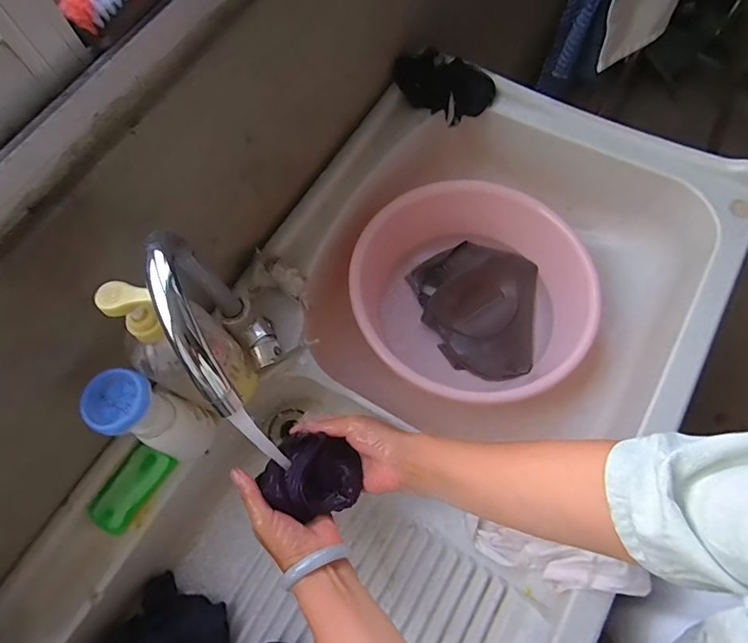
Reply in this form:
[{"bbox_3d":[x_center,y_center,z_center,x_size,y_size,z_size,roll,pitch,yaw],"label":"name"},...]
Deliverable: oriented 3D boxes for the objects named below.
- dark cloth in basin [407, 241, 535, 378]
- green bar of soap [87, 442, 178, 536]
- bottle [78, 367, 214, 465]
[{"bbox_3d":[0.165,-0.024,0.795,0.209,0.041,0.217,9,70,6],"label":"dark cloth in basin"},{"bbox_3d":[-0.292,0.196,0.566,0.057,0.020,0.108,35,75,15],"label":"green bar of soap"},{"bbox_3d":[-0.240,0.104,0.518,0.064,0.163,0.062,33,74,14],"label":"bottle"}]

